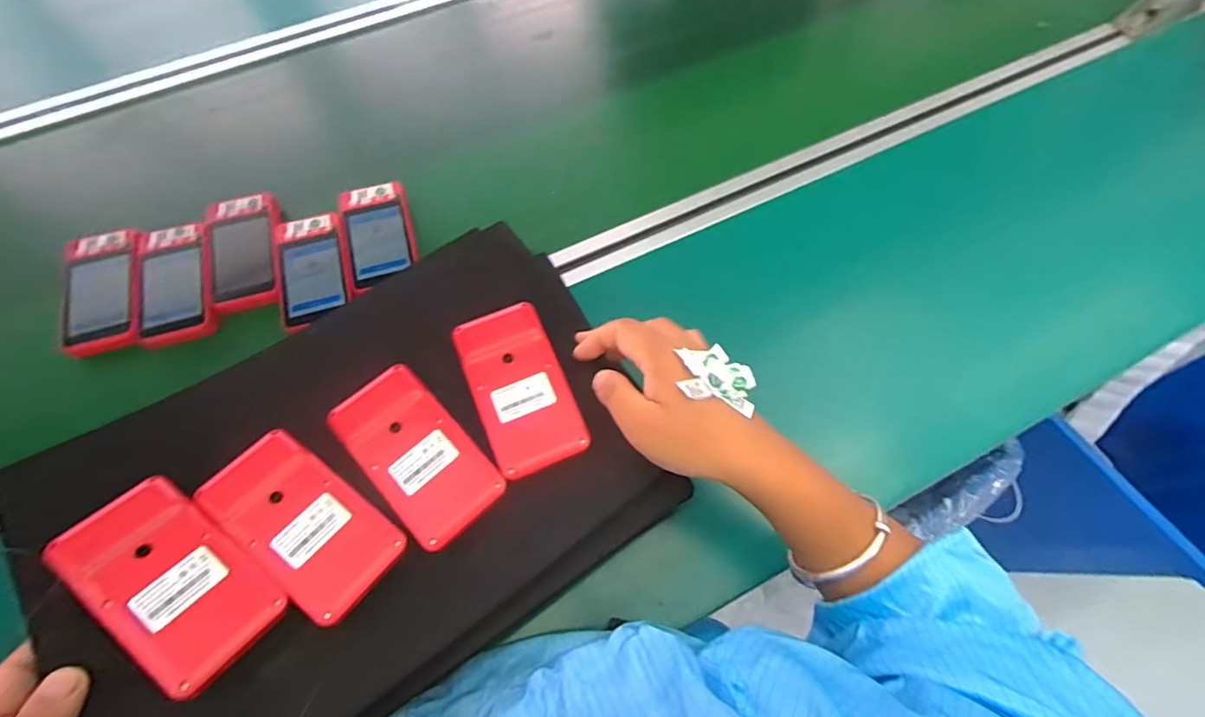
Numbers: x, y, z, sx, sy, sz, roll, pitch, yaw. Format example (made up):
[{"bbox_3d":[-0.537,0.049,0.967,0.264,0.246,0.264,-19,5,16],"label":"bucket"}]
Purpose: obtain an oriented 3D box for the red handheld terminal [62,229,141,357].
[{"bbox_3d":[-0.465,-0.062,0.506,0.070,0.025,0.119,-13,67,-5],"label":"red handheld terminal"}]

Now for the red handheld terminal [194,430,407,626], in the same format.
[{"bbox_3d":[-0.184,0.099,0.330,0.120,0.014,0.059,35,71,14],"label":"red handheld terminal"}]

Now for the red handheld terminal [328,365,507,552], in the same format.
[{"bbox_3d":[-0.123,0.061,0.355,0.060,0.011,0.118,-41,72,-16],"label":"red handheld terminal"}]

